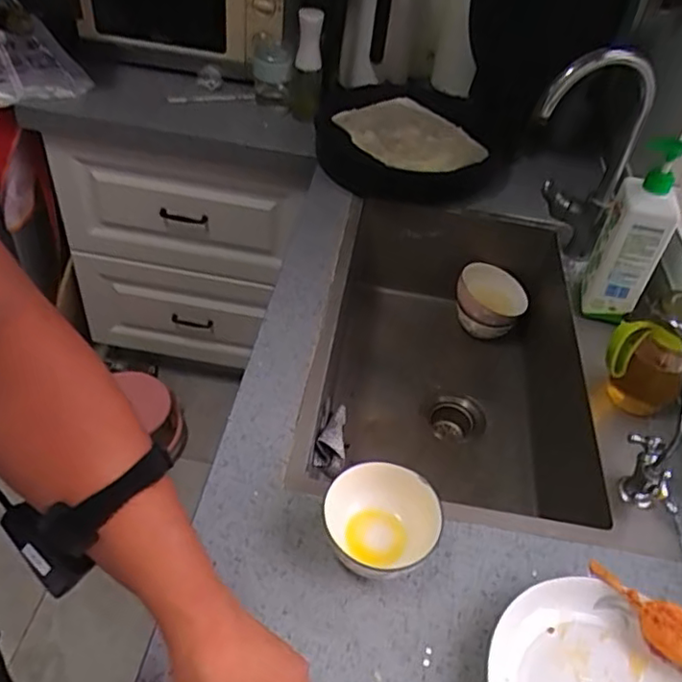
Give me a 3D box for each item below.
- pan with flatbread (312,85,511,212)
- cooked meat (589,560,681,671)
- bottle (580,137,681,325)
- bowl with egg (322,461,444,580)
[{"bbox_3d":[0.131,-0.390,1.193,0.370,0.100,0.356,12,44,5],"label":"pan with flatbread"},{"bbox_3d":[0.301,0.272,0.582,0.153,0.041,0.039,32,49,24],"label":"cooked meat"},{"bbox_3d":[0.402,-0.144,0.850,0.083,0.247,0.095,26,47,19],"label":"bottle"},{"bbox_3d":[0.041,0.181,0.630,0.102,0.066,0.106,4,44,-4],"label":"bowl with egg"}]

